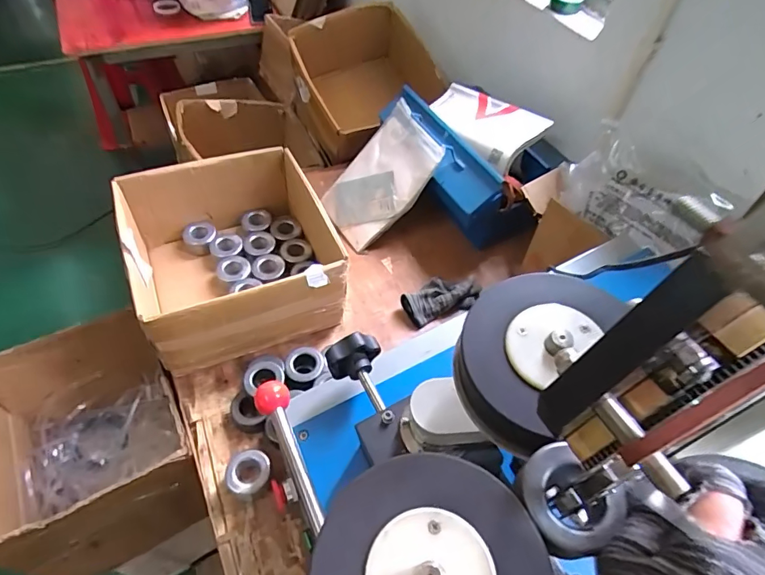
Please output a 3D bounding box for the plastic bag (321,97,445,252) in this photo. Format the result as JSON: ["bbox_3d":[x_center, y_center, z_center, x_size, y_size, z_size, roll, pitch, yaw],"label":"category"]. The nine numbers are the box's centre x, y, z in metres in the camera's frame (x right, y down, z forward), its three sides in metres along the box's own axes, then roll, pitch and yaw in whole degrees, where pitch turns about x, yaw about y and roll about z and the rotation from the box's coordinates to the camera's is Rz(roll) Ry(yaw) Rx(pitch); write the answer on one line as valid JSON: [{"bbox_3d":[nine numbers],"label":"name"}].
[{"bbox_3d":[-0.005,-0.235,0.962,0.041,0.279,0.190,16,33,-52],"label":"plastic bag"}]

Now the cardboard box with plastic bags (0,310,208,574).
[{"bbox_3d":[-0.500,0.273,0.811,0.290,0.284,0.323,-22,57,-21],"label":"cardboard box with plastic bags"}]

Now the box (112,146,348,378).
[{"bbox_3d":[-0.260,-0.059,0.819,0.327,0.178,0.336,-18,56,-18],"label":"box"}]

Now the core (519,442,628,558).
[{"bbox_3d":[0.109,0.124,0.268,0.052,0.015,0.055,3,52,-3],"label":"core"}]

